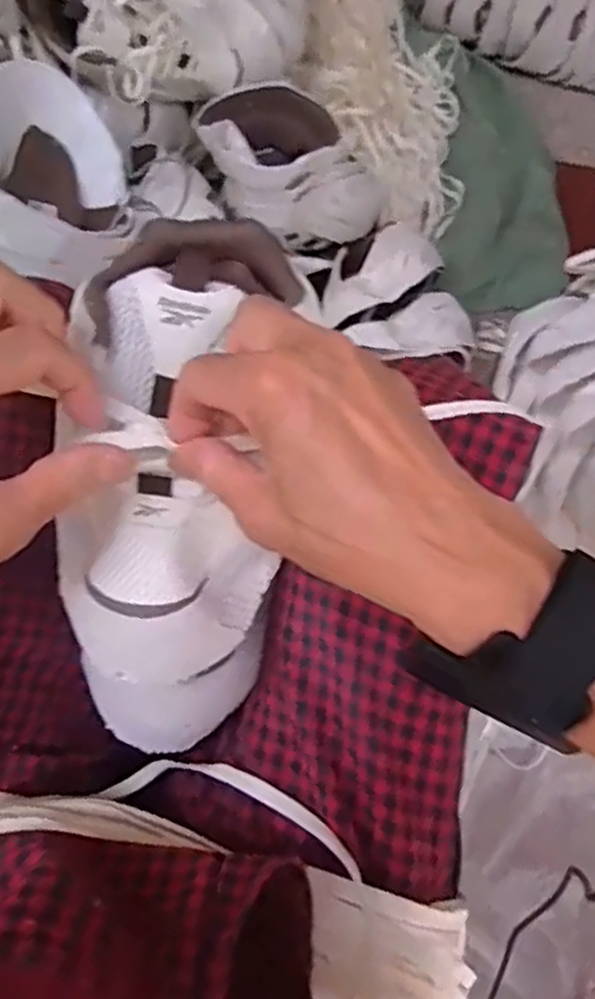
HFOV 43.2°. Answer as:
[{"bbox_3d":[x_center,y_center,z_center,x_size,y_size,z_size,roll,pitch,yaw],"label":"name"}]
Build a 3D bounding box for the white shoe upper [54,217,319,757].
[{"bbox_3d":[-0.061,-0.003,0.353,0.105,0.069,0.246,4,91,-1],"label":"white shoe upper"}]

